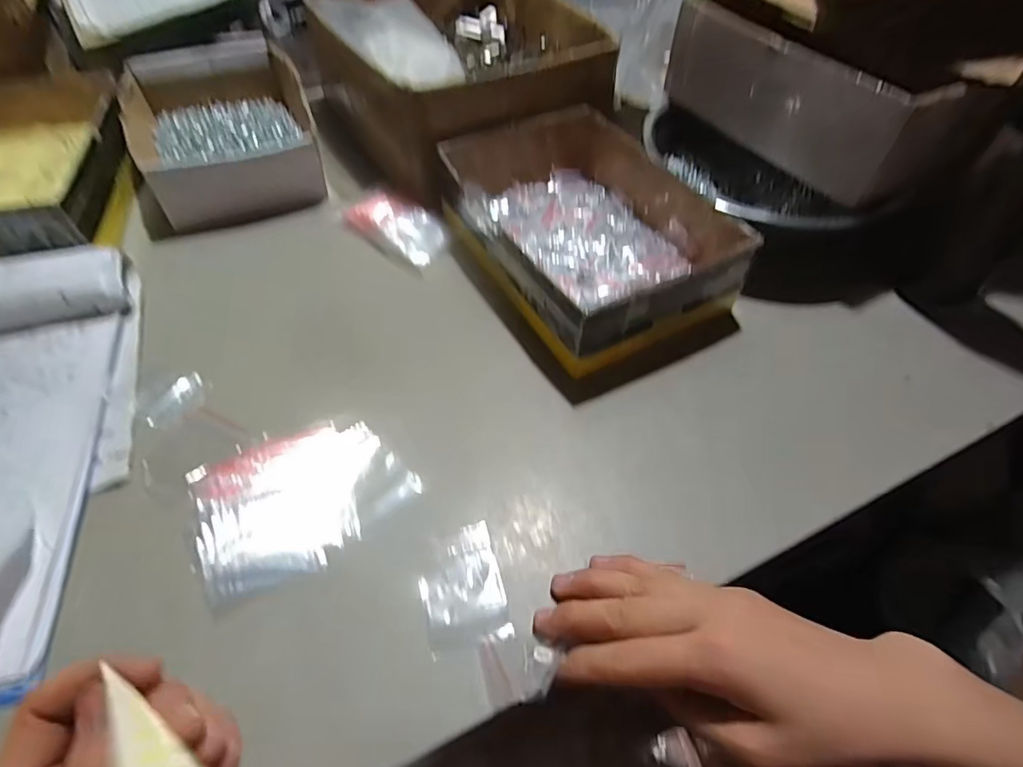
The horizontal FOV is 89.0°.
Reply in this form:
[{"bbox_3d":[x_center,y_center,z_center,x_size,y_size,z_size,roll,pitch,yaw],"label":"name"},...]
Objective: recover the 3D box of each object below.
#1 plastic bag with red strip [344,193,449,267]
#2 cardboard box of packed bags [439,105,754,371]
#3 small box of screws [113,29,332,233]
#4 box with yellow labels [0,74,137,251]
[{"bbox_3d":[-0.109,-0.155,0.509,0.100,0.018,0.053,30,58,19],"label":"plastic bag with red strip"},{"bbox_3d":[0.063,-0.146,0.472,0.180,0.065,0.258,-24,58,-18],"label":"cardboard box of packed bags"},{"bbox_3d":[-0.309,-0.278,0.565,0.169,0.061,0.248,-19,56,-14],"label":"small box of screws"},{"bbox_3d":[-0.466,-0.198,0.493,0.183,0.067,0.259,-15,55,-12],"label":"box with yellow labels"}]

